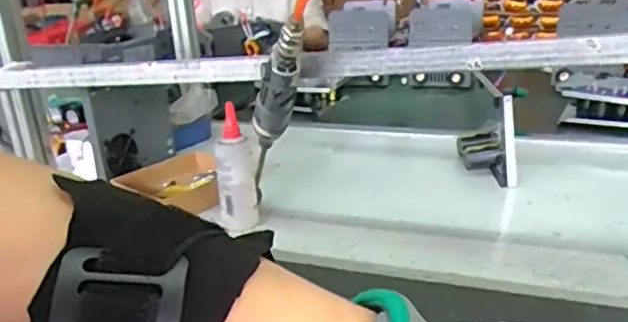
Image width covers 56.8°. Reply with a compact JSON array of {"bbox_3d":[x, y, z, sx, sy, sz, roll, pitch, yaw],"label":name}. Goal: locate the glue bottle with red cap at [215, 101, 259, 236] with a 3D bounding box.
[{"bbox_3d":[-0.106,0.006,0.790,0.050,0.158,0.042,-4,21,0],"label":"glue bottle with red cap"}]

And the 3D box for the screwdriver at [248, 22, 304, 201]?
[{"bbox_3d":[-0.039,-0.065,0.614,0.038,0.237,0.033,-11,66,-16],"label":"screwdriver"}]

